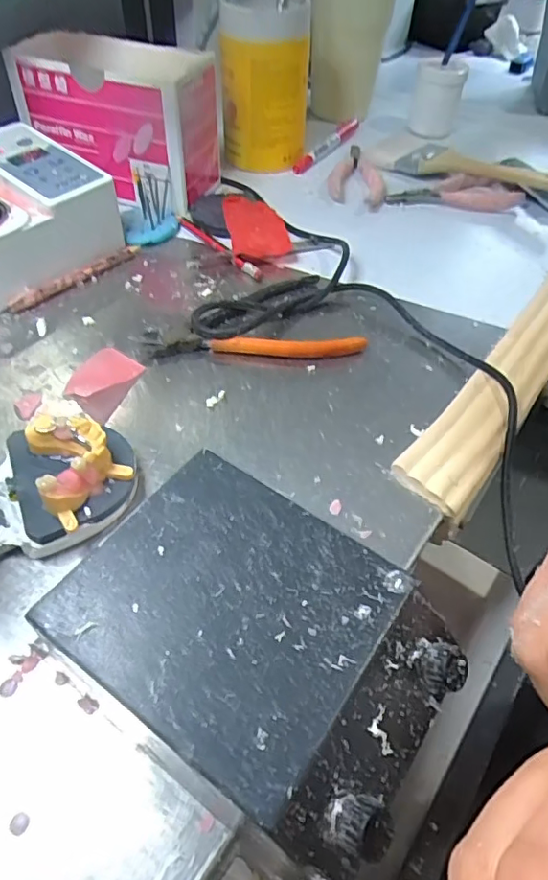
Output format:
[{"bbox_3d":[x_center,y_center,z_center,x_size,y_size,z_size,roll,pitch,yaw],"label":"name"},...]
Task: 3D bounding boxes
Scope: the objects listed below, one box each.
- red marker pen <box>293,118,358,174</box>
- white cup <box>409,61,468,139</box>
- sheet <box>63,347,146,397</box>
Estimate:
[{"bbox_3d":[0.058,-0.318,0.594,0.022,0.018,0.136,24,52,16],"label":"red marker pen"},{"bbox_3d":[0.185,-0.388,0.629,0.058,0.073,0.052,11,49,7],"label":"white cup"},{"bbox_3d":[-0.108,-0.041,0.347,0.030,0.005,0.045,27,53,18],"label":"sheet"}]

